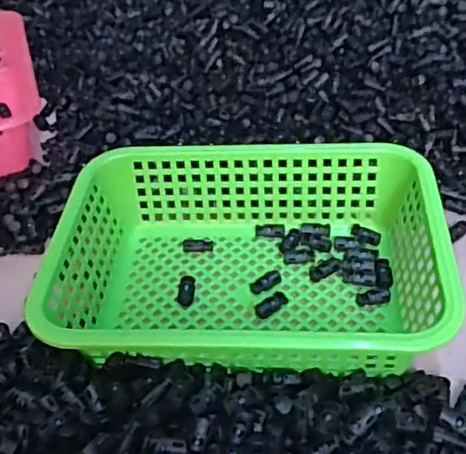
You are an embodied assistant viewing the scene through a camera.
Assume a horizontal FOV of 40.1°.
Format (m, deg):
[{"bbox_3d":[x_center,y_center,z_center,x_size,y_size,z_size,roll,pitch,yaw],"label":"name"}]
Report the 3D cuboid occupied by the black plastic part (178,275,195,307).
[{"bbox_3d":[-0.039,0.053,0.538,0.014,0.008,0.034,-2,41,2],"label":"black plastic part"}]

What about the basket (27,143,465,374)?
[{"bbox_3d":[0.010,0.024,0.510,0.291,0.077,0.206,0,41,4],"label":"basket"}]

